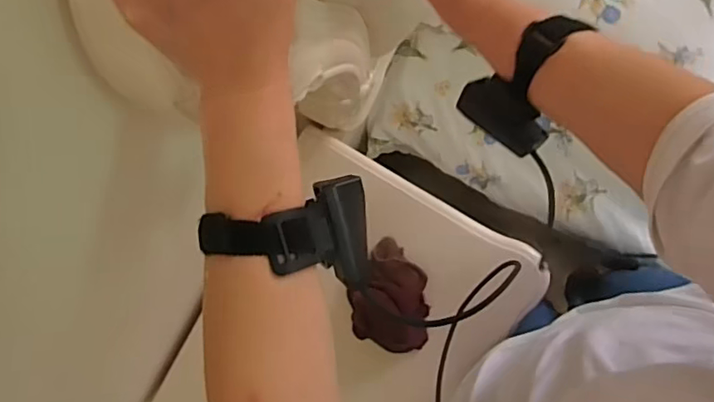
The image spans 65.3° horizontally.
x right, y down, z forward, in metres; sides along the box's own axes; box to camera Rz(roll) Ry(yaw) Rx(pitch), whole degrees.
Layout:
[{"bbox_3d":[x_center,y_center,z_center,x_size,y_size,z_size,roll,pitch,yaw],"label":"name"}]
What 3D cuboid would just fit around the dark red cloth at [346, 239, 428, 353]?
[{"bbox_3d":[0.045,0.133,0.791,0.111,0.047,0.150,2,93,12],"label":"dark red cloth"}]

